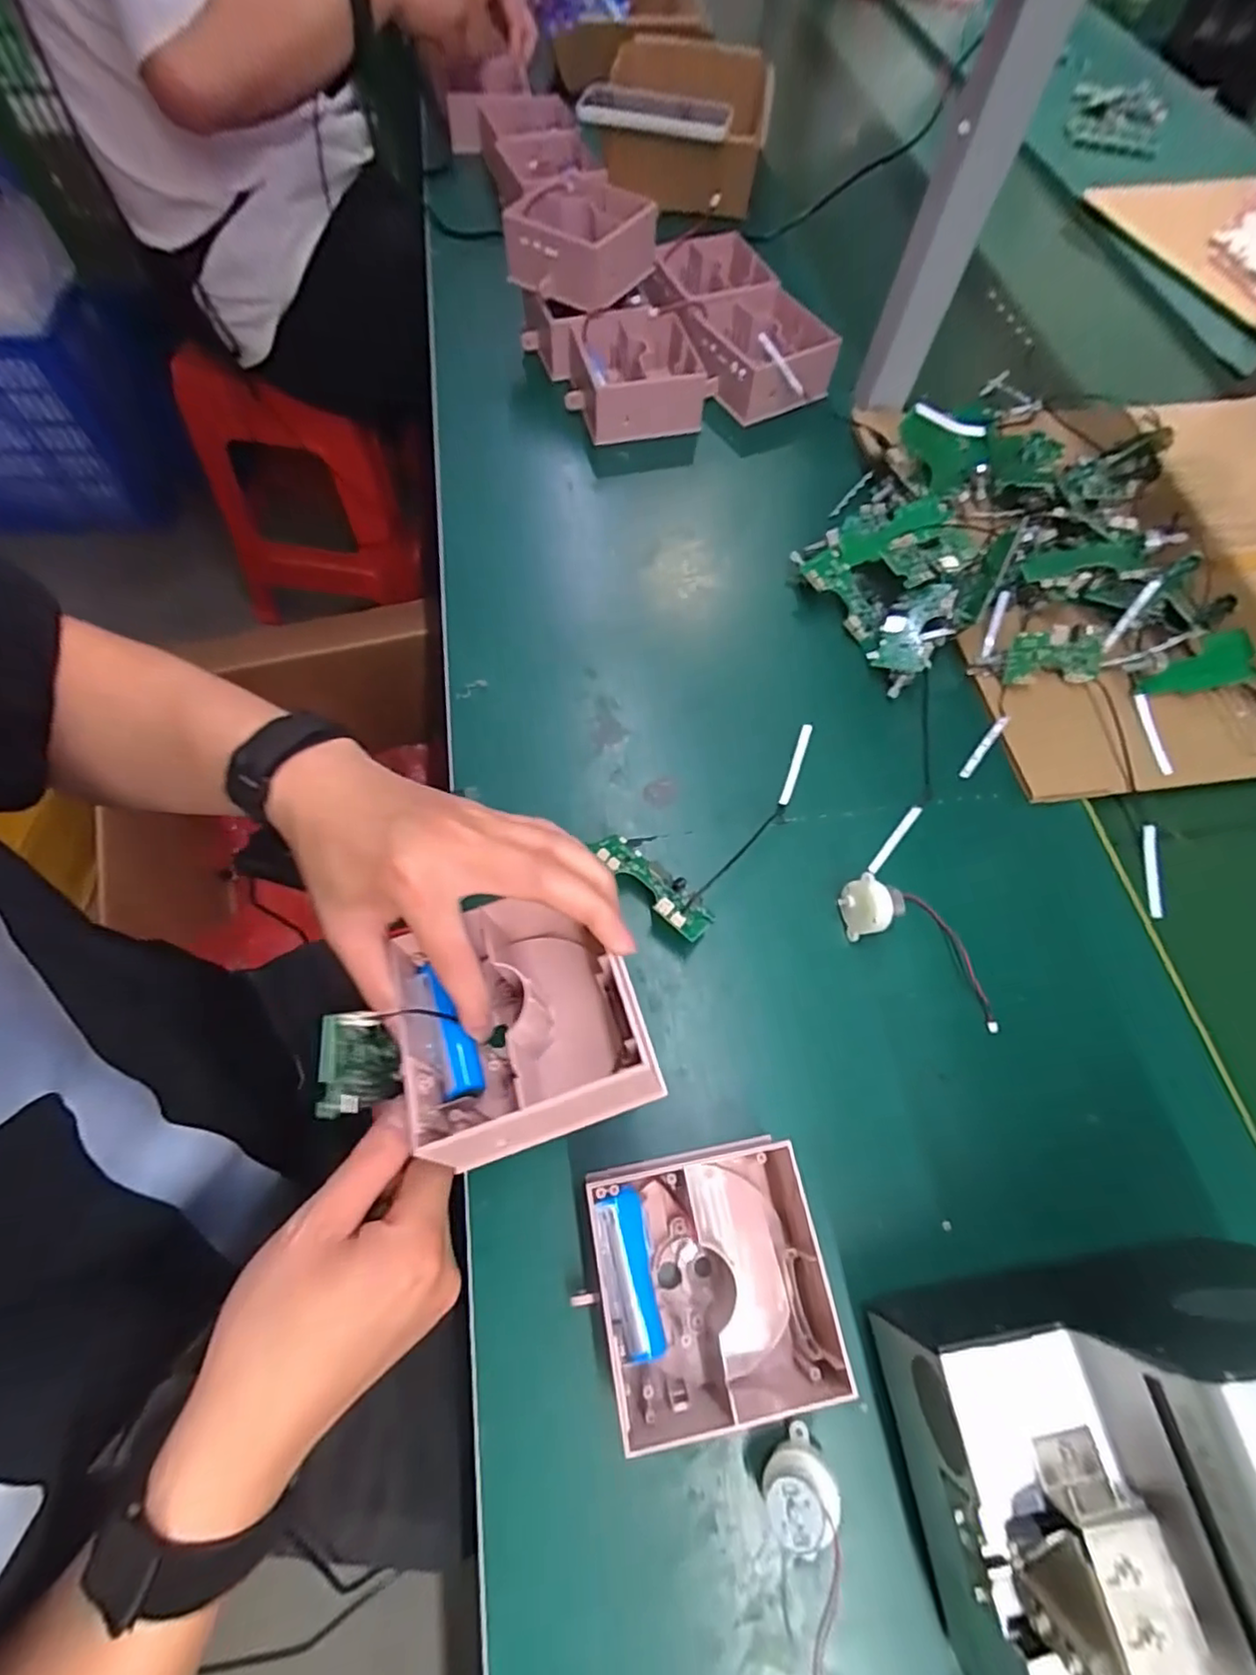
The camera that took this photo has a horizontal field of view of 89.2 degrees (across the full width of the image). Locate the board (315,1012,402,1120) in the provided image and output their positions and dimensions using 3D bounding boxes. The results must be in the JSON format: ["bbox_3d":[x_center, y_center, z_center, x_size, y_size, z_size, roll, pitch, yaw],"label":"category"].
[{"bbox_3d":[-0.118,0.102,0.293,0.010,0.060,0.040,-8,74,8],"label":"board"}]

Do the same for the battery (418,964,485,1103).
[{"bbox_3d":[-0.086,0.090,0.299,0.019,0.016,0.066,-25,53,-12],"label":"battery"}]

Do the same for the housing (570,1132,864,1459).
[{"bbox_3d":[0.041,0.216,0.309,0.108,0.036,0.112,-6,65,-7],"label":"housing"}]

